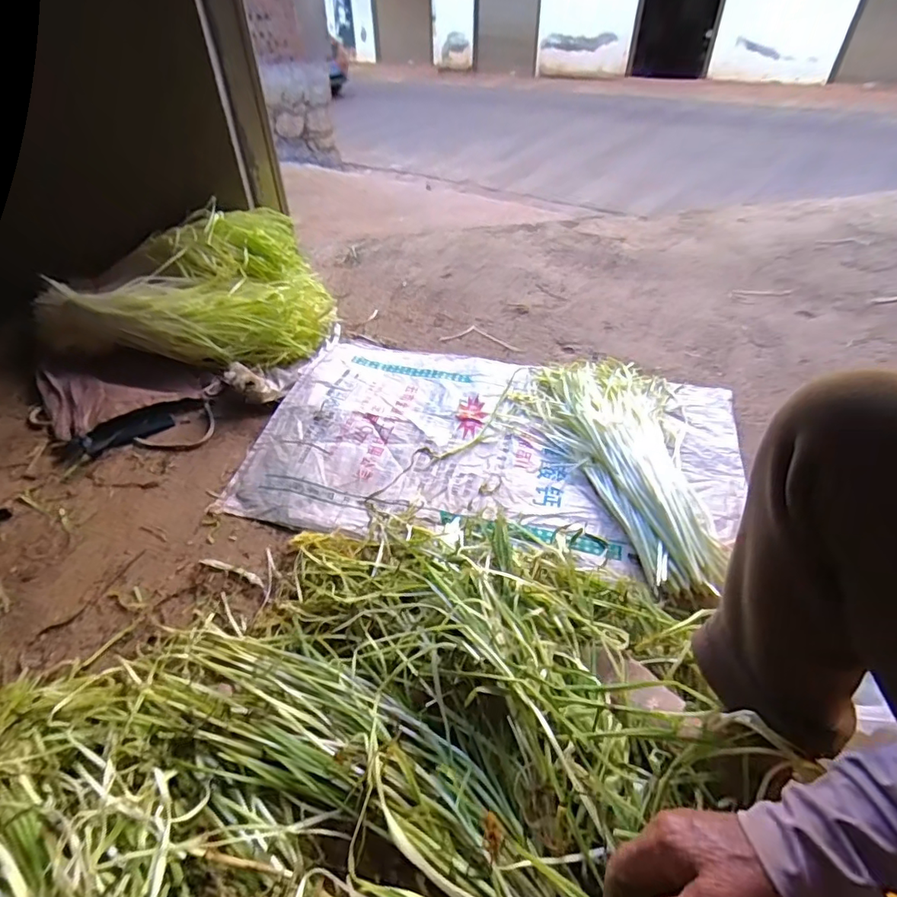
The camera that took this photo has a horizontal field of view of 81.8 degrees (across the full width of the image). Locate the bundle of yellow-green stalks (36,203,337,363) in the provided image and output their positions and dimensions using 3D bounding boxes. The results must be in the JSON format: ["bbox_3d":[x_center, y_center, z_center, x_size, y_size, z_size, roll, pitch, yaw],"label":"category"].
[{"bbox_3d":[-0.593,-0.415,1.279,0.621,0.209,0.494,6,43,7],"label":"bundle of yellow-green stalks"}]

